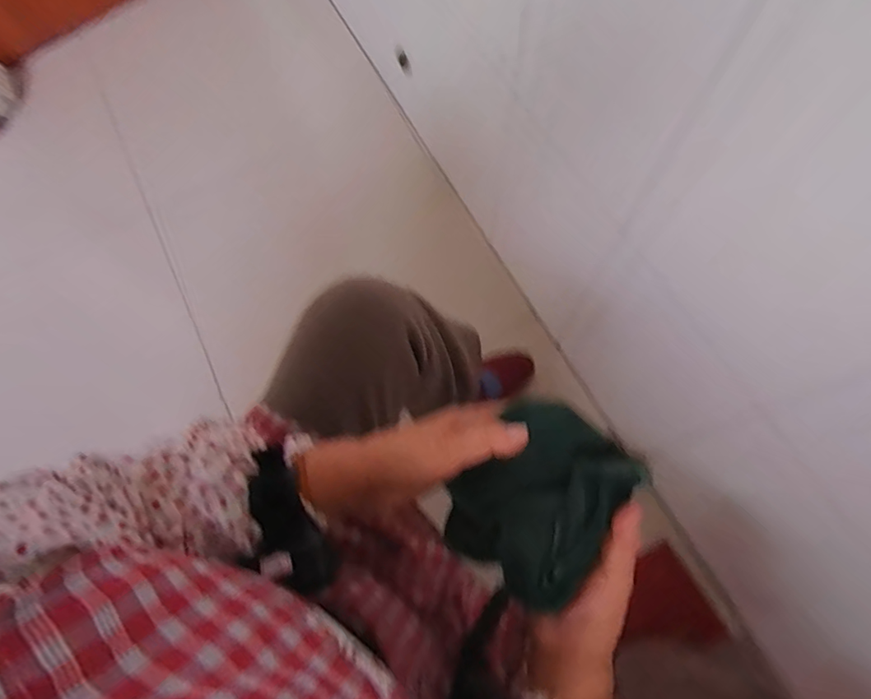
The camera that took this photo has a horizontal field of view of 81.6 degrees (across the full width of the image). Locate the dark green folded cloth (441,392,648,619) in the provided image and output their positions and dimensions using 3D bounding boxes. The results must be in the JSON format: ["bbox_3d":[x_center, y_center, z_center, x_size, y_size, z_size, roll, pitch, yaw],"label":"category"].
[{"bbox_3d":[0.075,0.112,0.385,0.111,0.023,0.137,34,89,33],"label":"dark green folded cloth"}]

